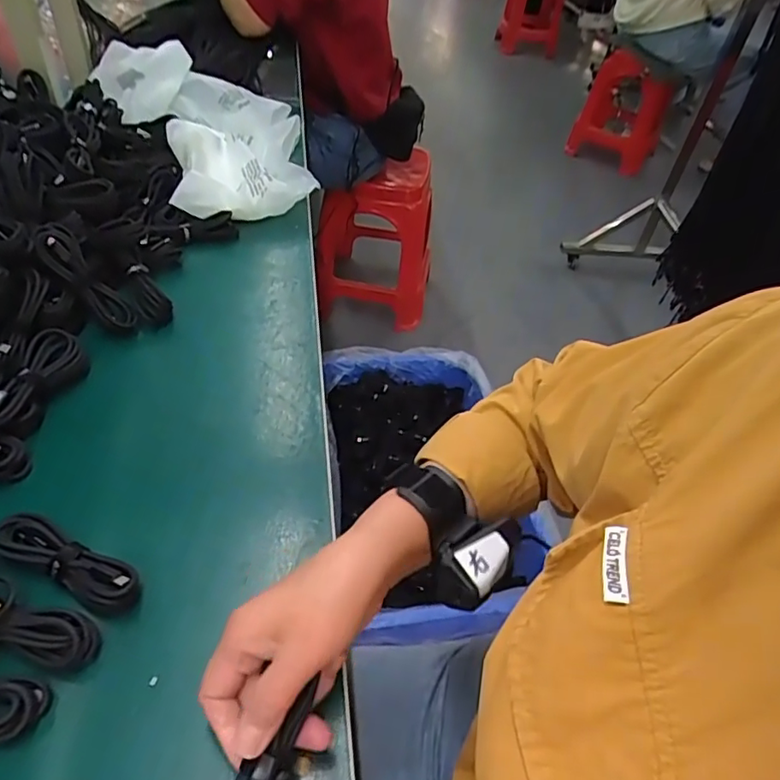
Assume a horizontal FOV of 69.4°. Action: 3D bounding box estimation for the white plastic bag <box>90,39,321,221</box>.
[{"bbox_3d":[-0.246,-0.359,0.739,0.196,0.081,0.379,-23,54,-26],"label":"white plastic bag"}]

